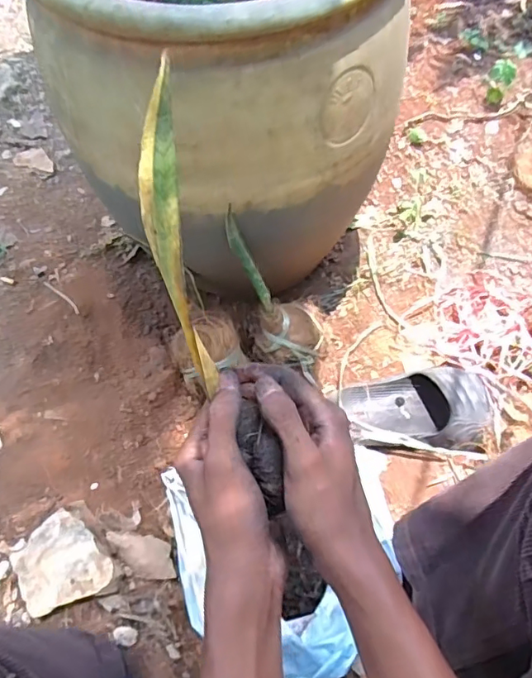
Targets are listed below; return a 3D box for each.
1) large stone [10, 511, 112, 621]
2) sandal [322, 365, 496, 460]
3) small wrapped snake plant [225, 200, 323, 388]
[{"bbox_3d":[-0.260,0.285,0.668,0.107,0.034,0.108,-27,62,-13],"label":"large stone"},{"bbox_3d":[0.205,0.092,0.732,0.202,0.073,0.117,5,60,1],"label":"sandal"},{"bbox_3d":[0.004,-0.063,0.699,0.081,0.274,0.086,19,59,41],"label":"small wrapped snake plant"}]

